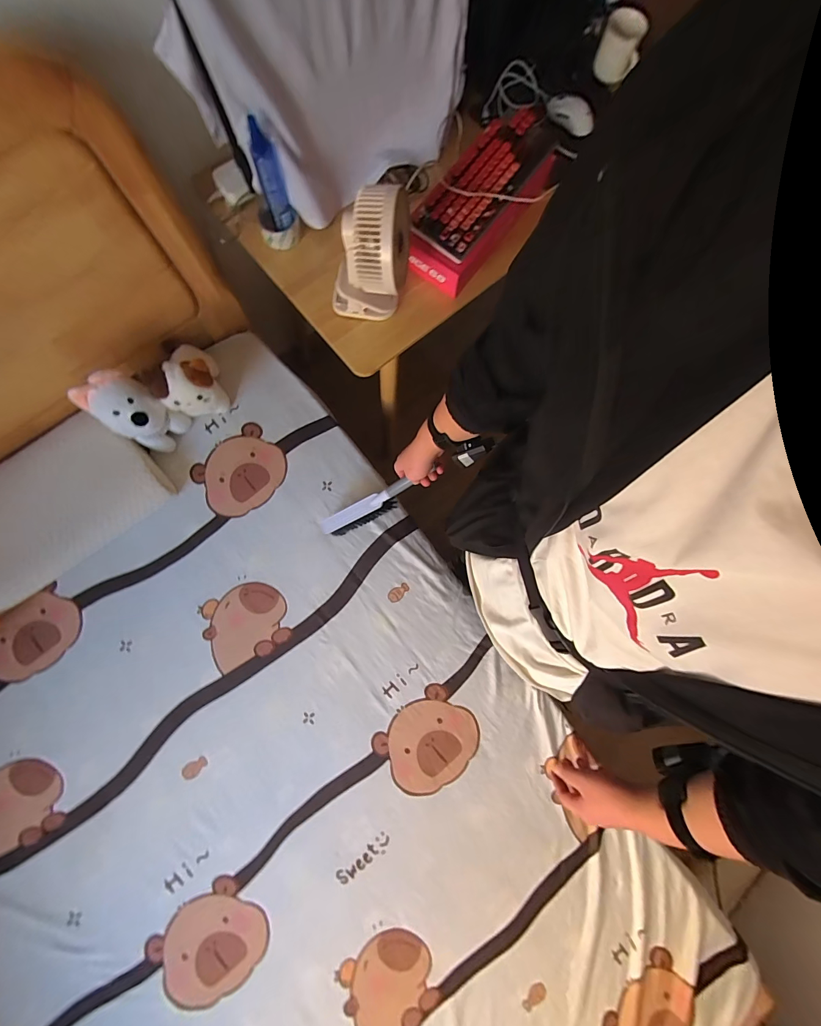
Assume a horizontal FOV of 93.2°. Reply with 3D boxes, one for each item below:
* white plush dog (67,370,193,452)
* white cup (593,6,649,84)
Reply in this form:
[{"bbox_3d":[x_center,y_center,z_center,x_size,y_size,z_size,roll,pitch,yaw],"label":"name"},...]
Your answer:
[{"bbox_3d":[-0.615,-0.222,0.894,0.099,0.234,0.131,42,81,5],"label":"white plush dog"},{"bbox_3d":[0.483,-1.074,0.906,0.091,0.103,0.089,0,80,-2],"label":"white cup"}]

